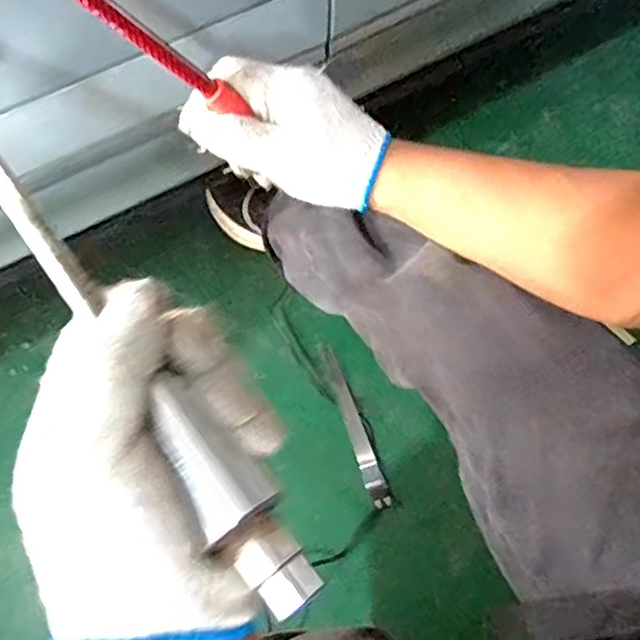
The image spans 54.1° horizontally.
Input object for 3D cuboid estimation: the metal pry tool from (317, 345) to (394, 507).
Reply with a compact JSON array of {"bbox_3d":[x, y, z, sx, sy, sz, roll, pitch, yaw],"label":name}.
[{"bbox_3d":[0.044,0.137,0.834,0.026,0.004,0.227,-16,65,-11],"label":"metal pry tool"}]

